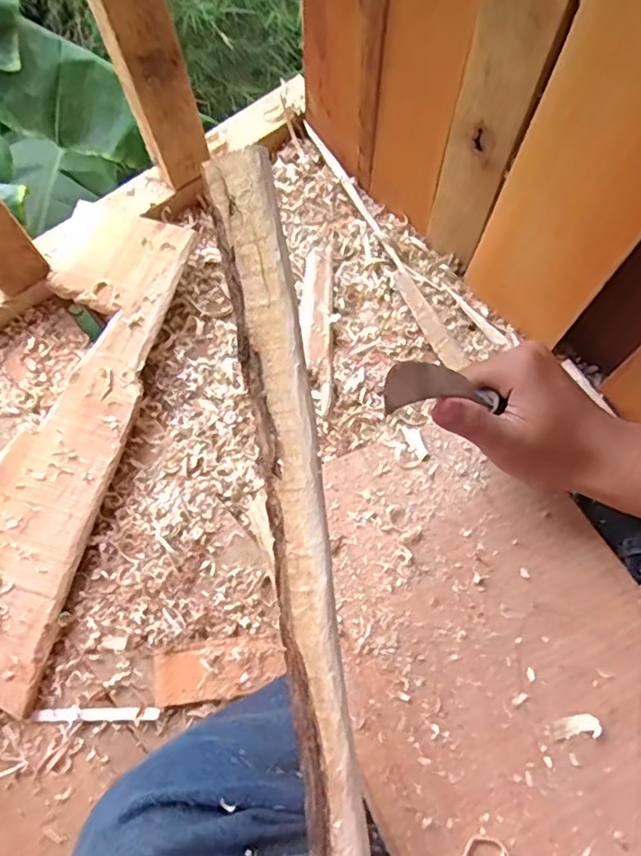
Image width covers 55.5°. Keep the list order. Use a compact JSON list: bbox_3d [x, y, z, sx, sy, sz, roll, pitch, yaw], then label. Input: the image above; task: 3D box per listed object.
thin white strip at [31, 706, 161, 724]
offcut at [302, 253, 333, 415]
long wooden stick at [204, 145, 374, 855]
[{"bbox_3d":[-0.188,0.240,0.511,0.105,0.004,0.011,-1,71,2],"label":"thin white strip"},{"bbox_3d":[-0.004,-0.103,0.610,0.028,0.017,0.175,0,71,2],"label":"offcut"},{"bbox_3d":[-0.009,0.046,0.261,0.030,0.015,0.329,-8,87,-1],"label":"long wooden stick"}]

